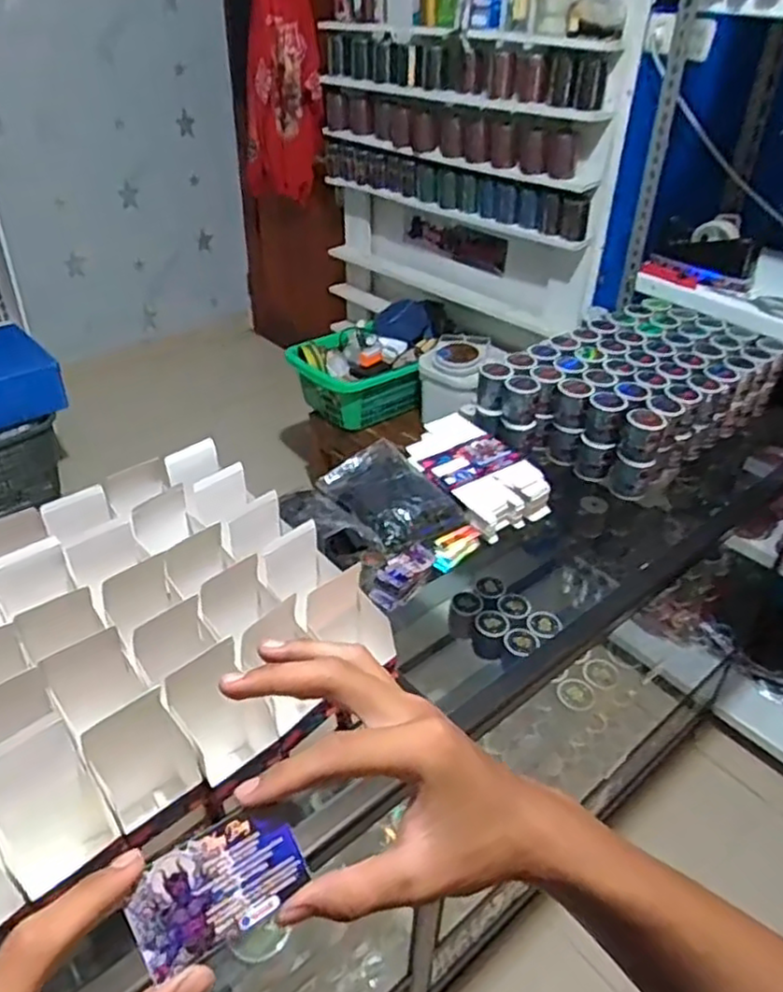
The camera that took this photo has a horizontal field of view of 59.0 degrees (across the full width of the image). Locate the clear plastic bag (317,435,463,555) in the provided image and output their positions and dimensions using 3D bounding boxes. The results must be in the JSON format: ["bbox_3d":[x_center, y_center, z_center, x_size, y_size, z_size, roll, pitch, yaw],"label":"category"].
[{"bbox_3d":[-0.002,-0.012,0.986,0.138,0.030,0.192,-21,43,-28],"label":"clear plastic bag"}]

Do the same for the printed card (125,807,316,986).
[{"bbox_3d":[-0.073,0.164,0.293,0.070,0.004,0.043,-23,82,-29],"label":"printed card"}]

